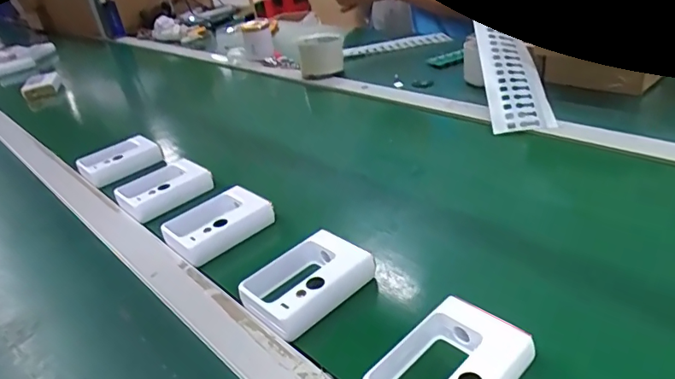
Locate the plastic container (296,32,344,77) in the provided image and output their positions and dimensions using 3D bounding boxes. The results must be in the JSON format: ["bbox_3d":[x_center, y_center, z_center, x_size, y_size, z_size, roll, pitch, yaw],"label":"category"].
[{"bbox_3d":[-0.031,-0.241,0.862,0.078,0.052,0.068,-11,31,-1],"label":"plastic container"}]

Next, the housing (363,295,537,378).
[{"bbox_3d":[0.068,0.113,0.302,0.095,0.025,0.067,-31,38,-34],"label":"housing"}]

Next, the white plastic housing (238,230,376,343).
[{"bbox_3d":[-0.028,0.071,0.398,0.093,0.026,0.070,-29,37,-31],"label":"white plastic housing"}]

